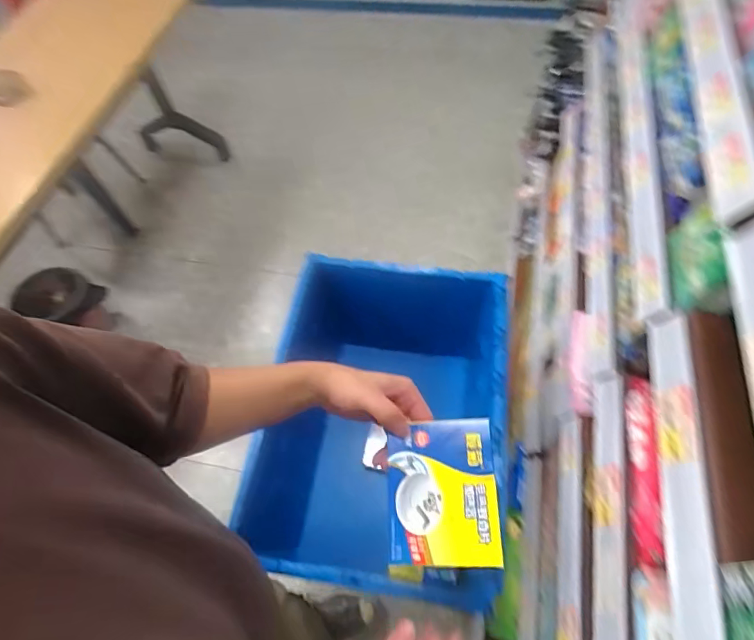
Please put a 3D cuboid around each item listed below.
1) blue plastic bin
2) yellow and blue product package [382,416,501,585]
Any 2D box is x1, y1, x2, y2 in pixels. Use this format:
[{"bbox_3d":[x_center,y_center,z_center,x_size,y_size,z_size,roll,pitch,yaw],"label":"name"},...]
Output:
[{"bbox_3d":[0.026,0.218,0.983,0.419,0.343,0.594,5,61,7],"label":"blue plastic bin"},{"bbox_3d":[0.060,0.164,0.447,0.099,0.024,0.133,-2,60,3],"label":"yellow and blue product package"}]

